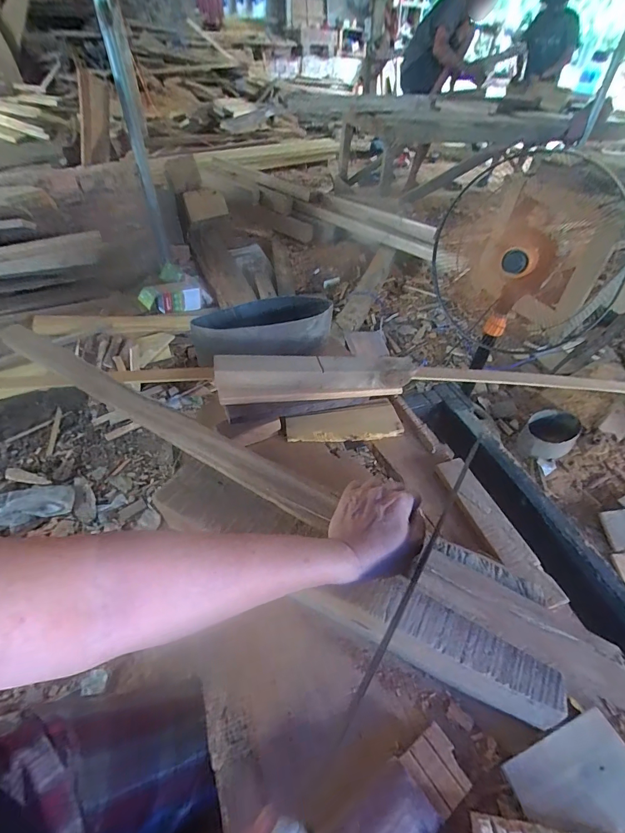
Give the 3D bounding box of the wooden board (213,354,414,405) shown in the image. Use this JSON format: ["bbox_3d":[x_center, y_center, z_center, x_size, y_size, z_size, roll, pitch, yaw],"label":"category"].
[{"bbox_3d":[0.009,-0.068,0.641,0.334,0.064,0.070,-6,48,-11],"label":"wooden board"}]

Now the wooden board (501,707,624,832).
[{"bbox_3d":[0.233,0.317,0.333,0.113,0.005,0.070,-16,51,-14],"label":"wooden board"}]

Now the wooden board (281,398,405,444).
[{"bbox_3d":[0.053,0.015,0.639,0.186,0.023,0.077,-12,47,-14],"label":"wooden board"}]

